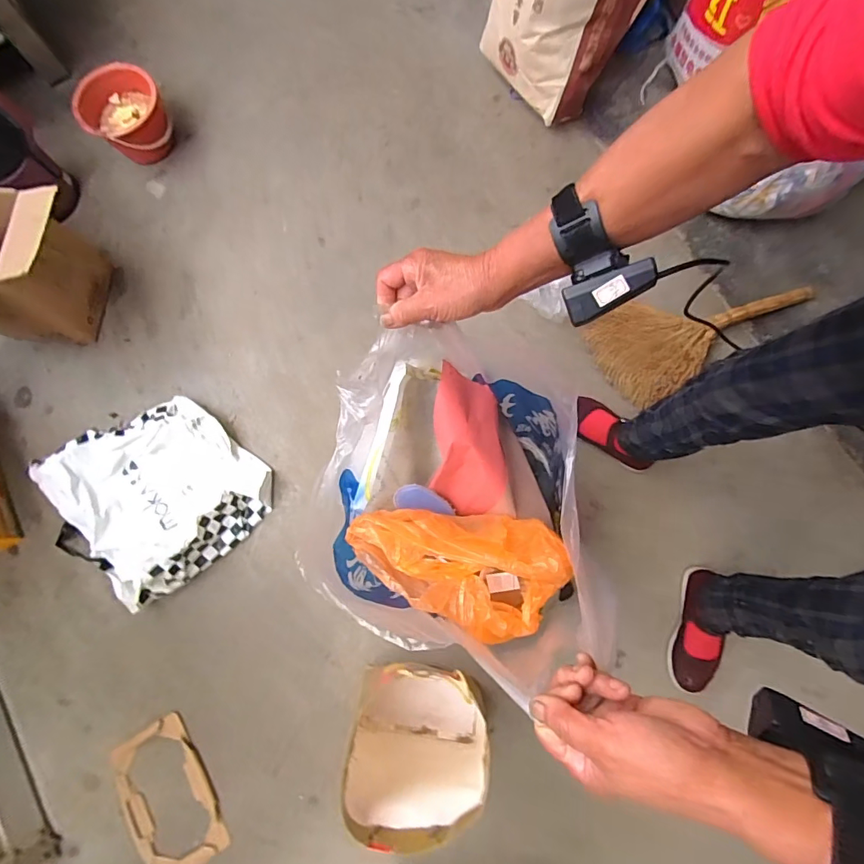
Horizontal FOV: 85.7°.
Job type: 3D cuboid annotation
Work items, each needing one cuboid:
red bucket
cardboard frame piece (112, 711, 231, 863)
[{"bbox_3d":[-0.724,-0.751,1.116,0.182,0.139,0.182,0,78,1],"label":"red bucket"},{"bbox_3d":[-0.506,0.701,0.890,0.159,0.014,0.261,-32,79,-6],"label":"cardboard frame piece"}]

